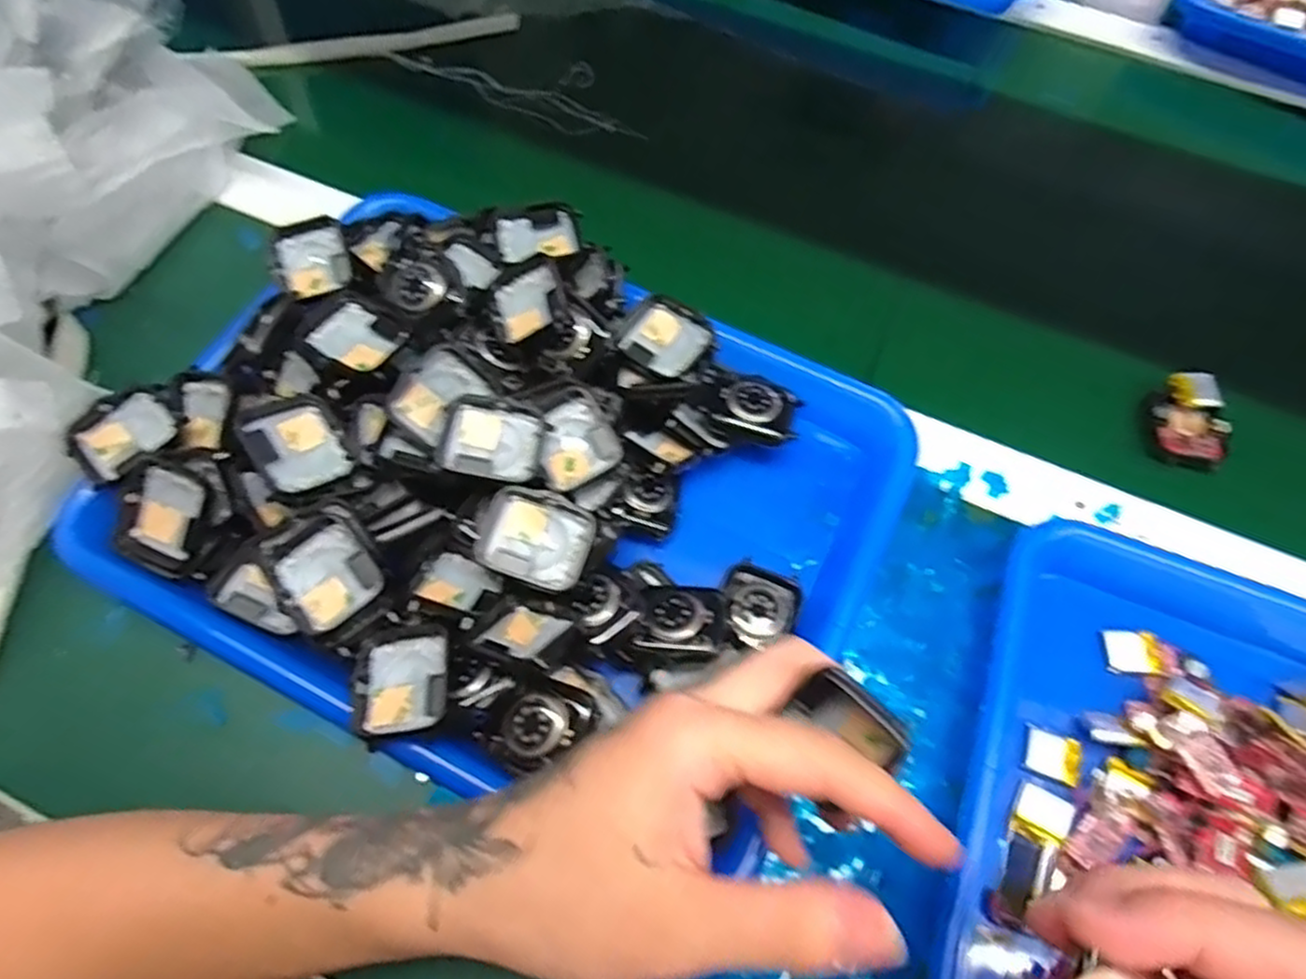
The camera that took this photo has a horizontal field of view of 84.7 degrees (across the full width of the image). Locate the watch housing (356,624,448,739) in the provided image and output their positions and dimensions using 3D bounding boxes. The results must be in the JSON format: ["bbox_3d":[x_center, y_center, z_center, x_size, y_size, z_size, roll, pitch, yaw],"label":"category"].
[{"bbox_3d":[-0.098,0.075,0.282,0.035,0.008,0.041,-7,64,-5],"label":"watch housing"}]

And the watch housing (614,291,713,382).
[{"bbox_3d":[0.007,-0.072,0.343,0.044,0.007,0.036,38,86,26],"label":"watch housing"}]

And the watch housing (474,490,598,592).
[{"bbox_3d":[-0.049,0.020,0.299,0.045,0.008,0.037,19,74,-3],"label":"watch housing"}]

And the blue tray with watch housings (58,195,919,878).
[{"bbox_3d":[-0.066,-0.006,0.326,0.321,0.063,0.237,25,65,10],"label":"blue tray with watch housings"}]

